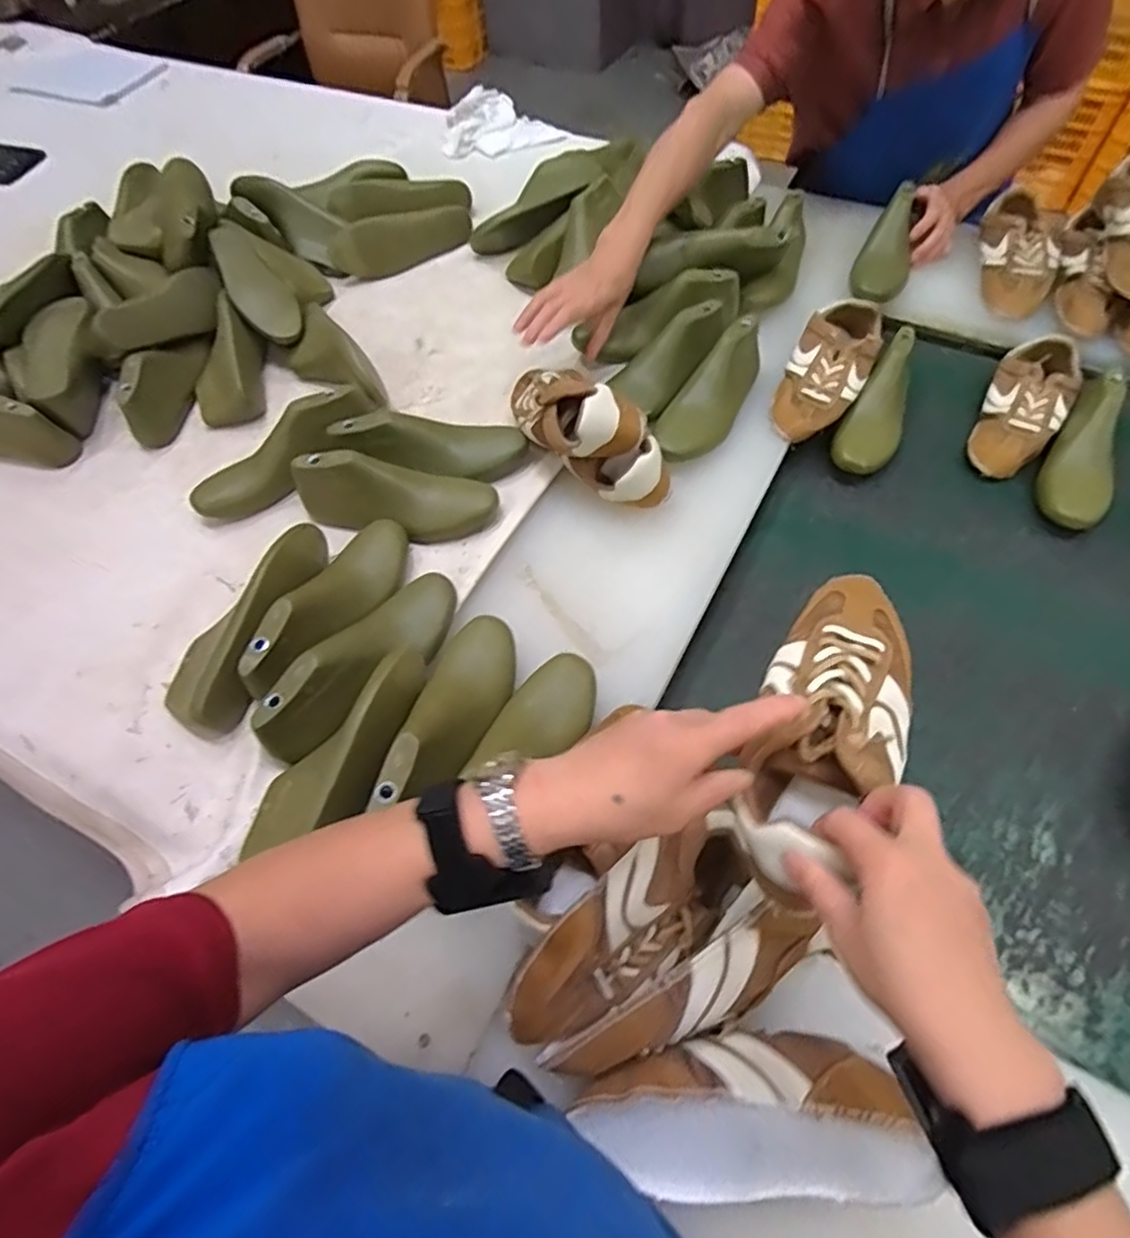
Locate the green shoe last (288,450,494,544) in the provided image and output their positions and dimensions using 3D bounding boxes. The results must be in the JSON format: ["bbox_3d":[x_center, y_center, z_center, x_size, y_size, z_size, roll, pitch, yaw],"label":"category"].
[{"bbox_3d":[-0.192,-0.135,0.731,0.227,0.075,0.060,5,59,7],"label":"green shoe last"}]

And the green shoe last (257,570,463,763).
[{"bbox_3d":[-0.184,0.036,0.623,0.070,0.065,0.232,27,64,19],"label":"green shoe last"}]

